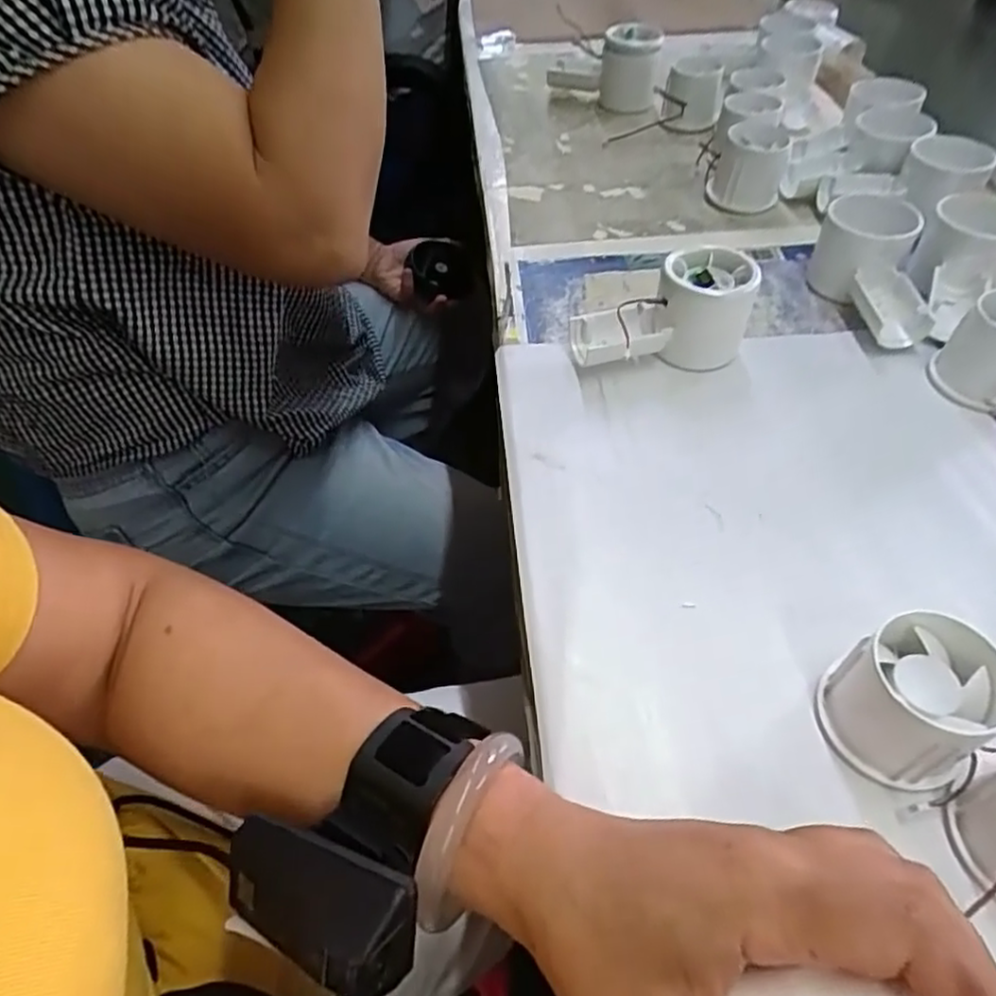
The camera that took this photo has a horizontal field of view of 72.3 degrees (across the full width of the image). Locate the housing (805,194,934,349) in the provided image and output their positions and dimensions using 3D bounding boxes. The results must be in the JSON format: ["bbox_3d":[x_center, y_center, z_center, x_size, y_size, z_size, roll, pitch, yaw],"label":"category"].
[{"bbox_3d":[0.253,-0.151,0.457,0.058,0.055,0.107,2,51,4],"label":"housing"}]

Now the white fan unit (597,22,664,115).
[{"bbox_3d":[0.132,-0.427,0.684,0.054,0.072,0.048,9,51,9],"label":"white fan unit"}]

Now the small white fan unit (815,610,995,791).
[{"bbox_3d":[0.166,0.079,0.273,0.052,0.047,0.054,-1,51,1],"label":"small white fan unit"}]

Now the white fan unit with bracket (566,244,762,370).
[{"bbox_3d":[0.103,-0.112,0.428,0.107,0.056,0.054,-18,52,-13],"label":"white fan unit with bracket"}]

